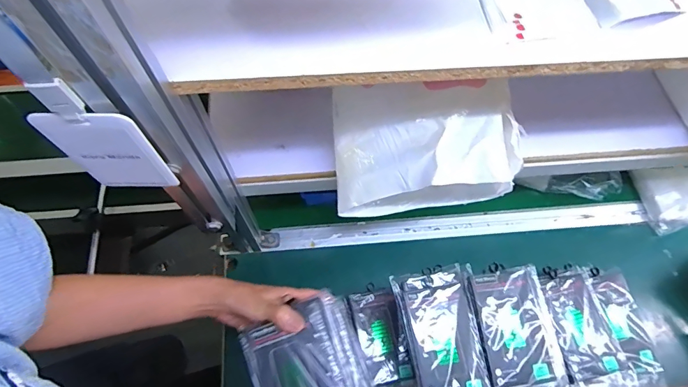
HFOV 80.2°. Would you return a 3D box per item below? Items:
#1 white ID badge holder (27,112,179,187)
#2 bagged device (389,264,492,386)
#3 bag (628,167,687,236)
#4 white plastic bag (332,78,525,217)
[{"bbox_3d":[-0.179,-0.030,0.317,0.064,0.104,0.009,1,66,-1],"label":"white ID badge holder"},{"bbox_3d":[0.134,0.201,0.507,0.100,0.023,0.211,-9,67,-6],"label":"bagged device"},{"bbox_3d":[0.703,0.006,0.834,0.189,0.052,0.134,-8,67,-5],"label":"bag"},{"bbox_3d":[0.103,-0.051,0.533,0.231,0.139,0.133,0,66,-2],"label":"white plastic bag"}]

